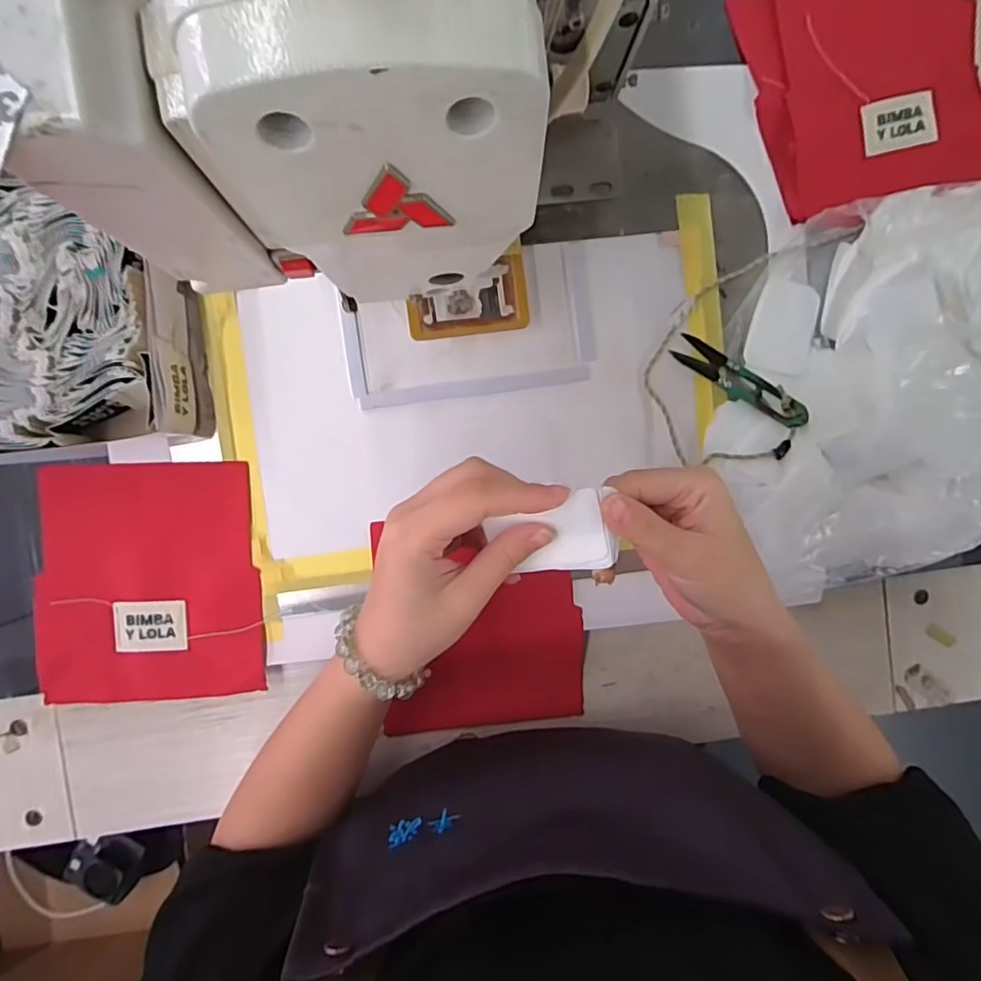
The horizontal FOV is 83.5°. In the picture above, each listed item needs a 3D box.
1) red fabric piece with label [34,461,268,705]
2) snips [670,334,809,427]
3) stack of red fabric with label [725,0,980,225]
[{"bbox_3d":[-0.236,0.063,0.382,0.147,0.007,0.159,-2,90,-4],"label":"red fabric piece with label"},{"bbox_3d":[0.179,-0.077,0.392,0.102,0.010,0.022,36,89,-4],"label":"snips"},{"bbox_3d":[0.273,-0.295,0.395,0.168,0.014,0.171,-17,93,-3],"label":"stack of red fabric with label"}]

